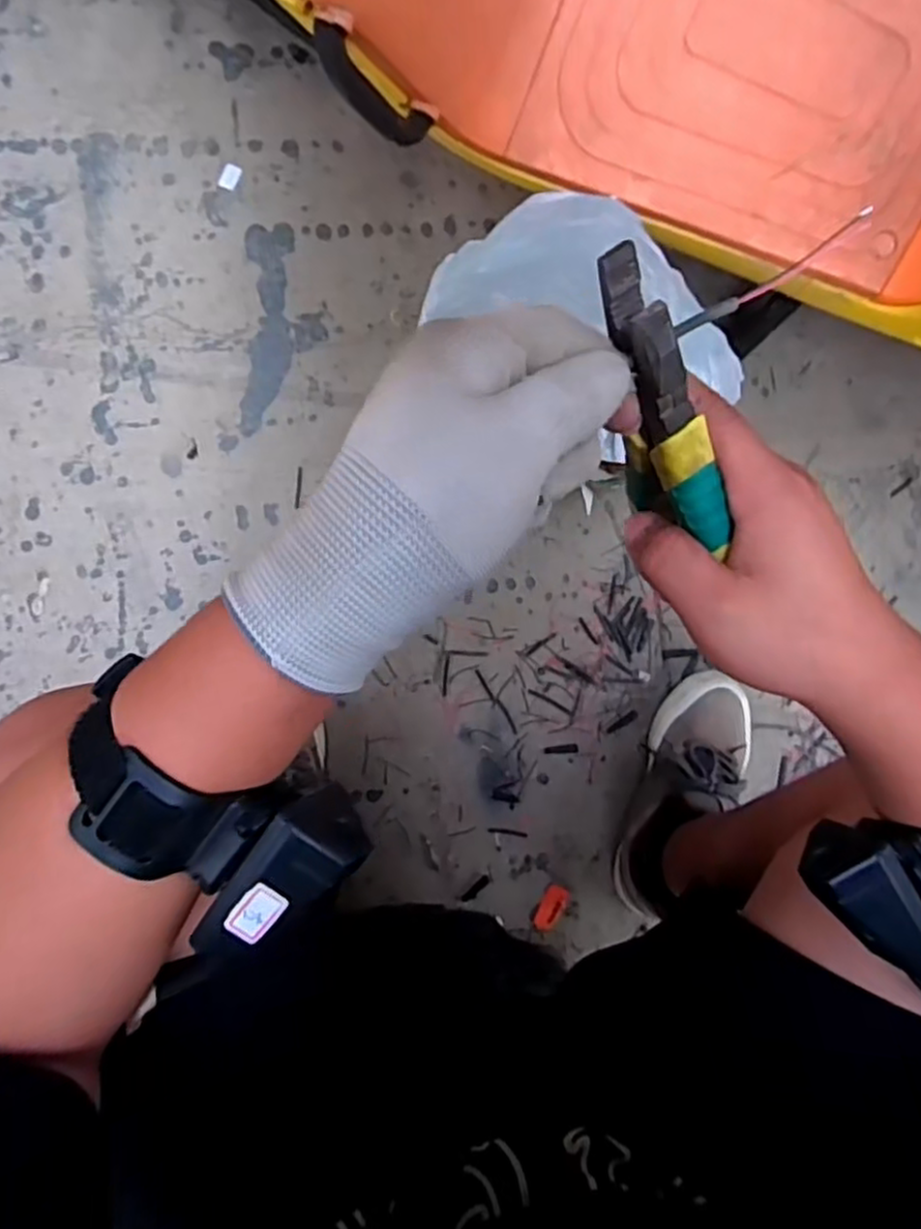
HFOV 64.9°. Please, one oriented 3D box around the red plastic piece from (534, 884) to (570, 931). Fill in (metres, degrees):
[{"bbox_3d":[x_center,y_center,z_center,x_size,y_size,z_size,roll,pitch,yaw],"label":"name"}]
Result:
[{"bbox_3d":[0.102,0.327,0.807,0.028,0.005,0.049,26,85,-3],"label":"red plastic piece"}]

